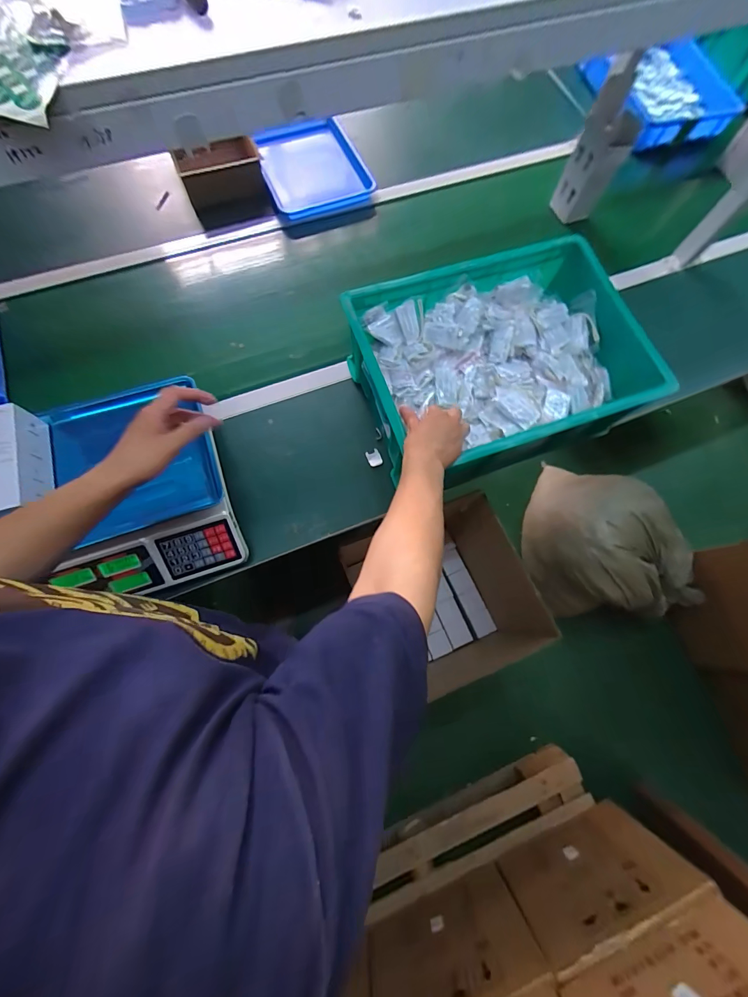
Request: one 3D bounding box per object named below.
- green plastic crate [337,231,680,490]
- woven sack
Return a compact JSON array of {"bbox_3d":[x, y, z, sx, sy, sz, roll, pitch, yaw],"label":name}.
[{"bbox_3d":[0.226,-0.243,0.700,0.477,0.160,0.349,-17,74,-7],"label":"green plastic crate"},{"bbox_3d":[0.771,0.161,1.272,0.409,0.324,0.620,-28,76,-10],"label":"woven sack"}]

